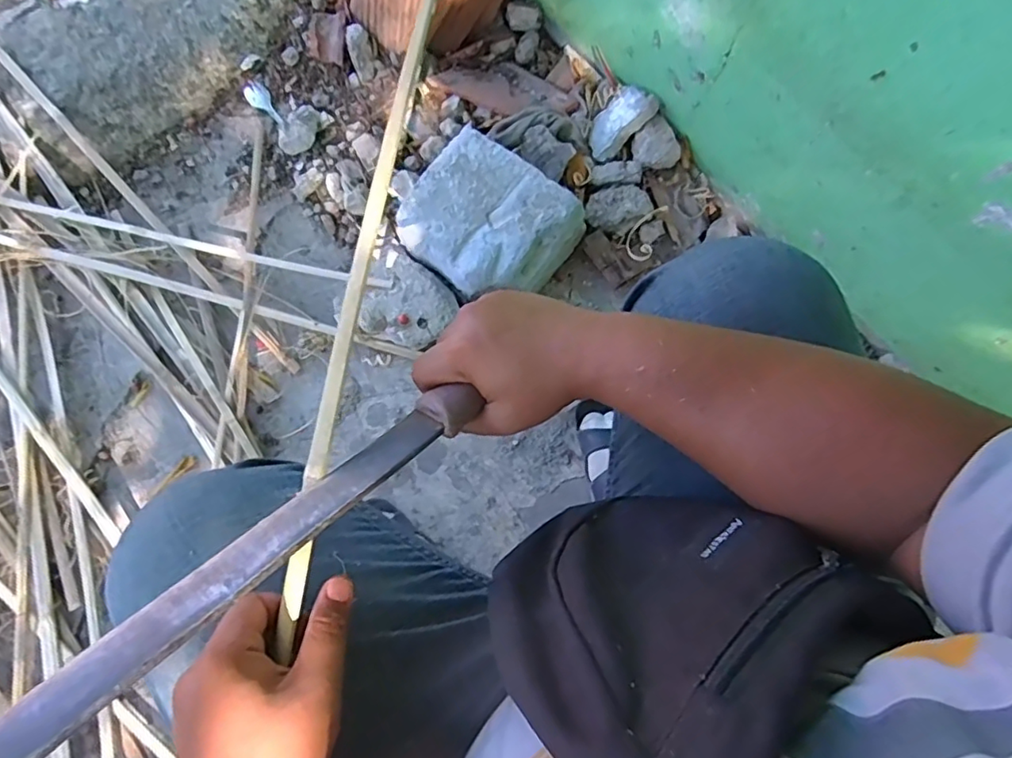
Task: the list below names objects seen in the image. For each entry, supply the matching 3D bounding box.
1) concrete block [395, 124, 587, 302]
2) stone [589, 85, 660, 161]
[{"bbox_3d":[-0.023,-0.225,0.840,0.228,0.081,0.193,35,78,8],"label":"concrete block"},{"bbox_3d":[0.168,-0.385,0.870,0.111,0.019,0.072,-42,61,29],"label":"stone"}]

